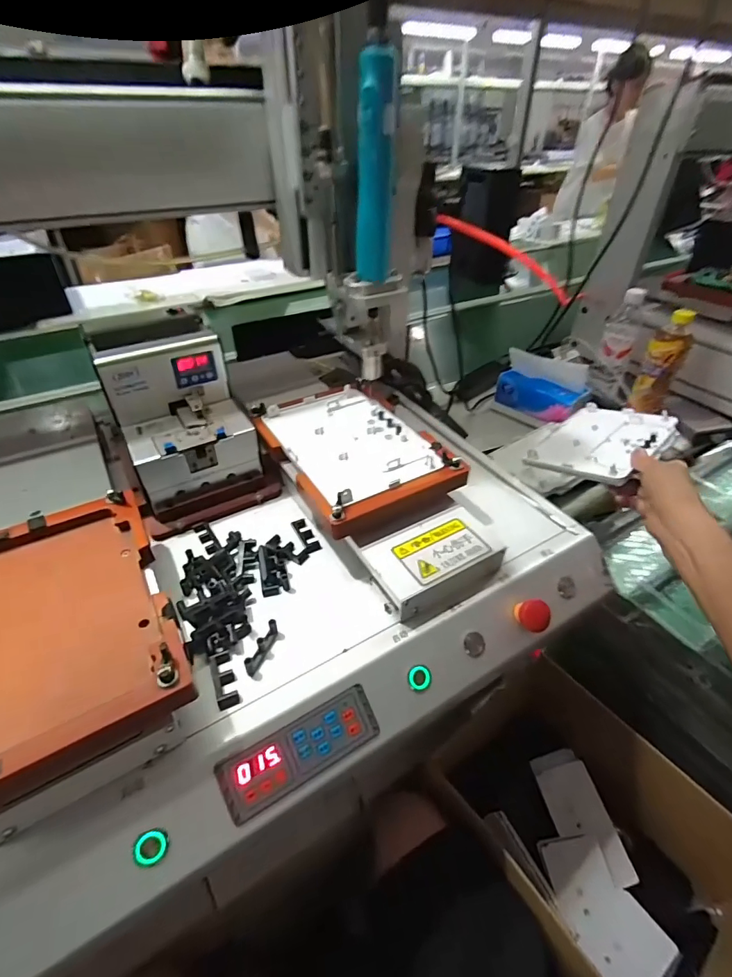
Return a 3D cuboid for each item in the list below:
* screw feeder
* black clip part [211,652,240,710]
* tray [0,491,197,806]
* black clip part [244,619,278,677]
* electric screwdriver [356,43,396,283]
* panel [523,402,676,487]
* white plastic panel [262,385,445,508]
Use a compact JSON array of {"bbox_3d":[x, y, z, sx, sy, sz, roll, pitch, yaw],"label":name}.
[{"bbox_3d":[-0.215,-0.088,0.505,0.130,0.161,0.169,-21,45,-24],"label":"screw feeder"},{"bbox_3d":[-0.109,0.148,0.349,0.015,0.006,0.044,-14,42,-17],"label":"black clip part"},{"bbox_3d":[-0.231,0.095,0.325,0.158,0.034,0.222,-20,45,-24],"label":"tray"},{"bbox_3d":[-0.084,0.128,0.364,0.008,0.014,0.043,14,42,14],"label":"black clip part"},{"bbox_3d":[0.008,-0.276,0.401,0.030,0.164,0.024,4,40,3],"label":"electric screwdriver"},{"bbox_3d":[0.316,-0.066,0.604,0.188,0.013,0.136,-31,34,-30],"label":"panel"},{"bbox_3d":[-0.019,-0.055,0.493,0.135,0.011,0.180,-22,45,-25],"label":"white plastic panel"}]

